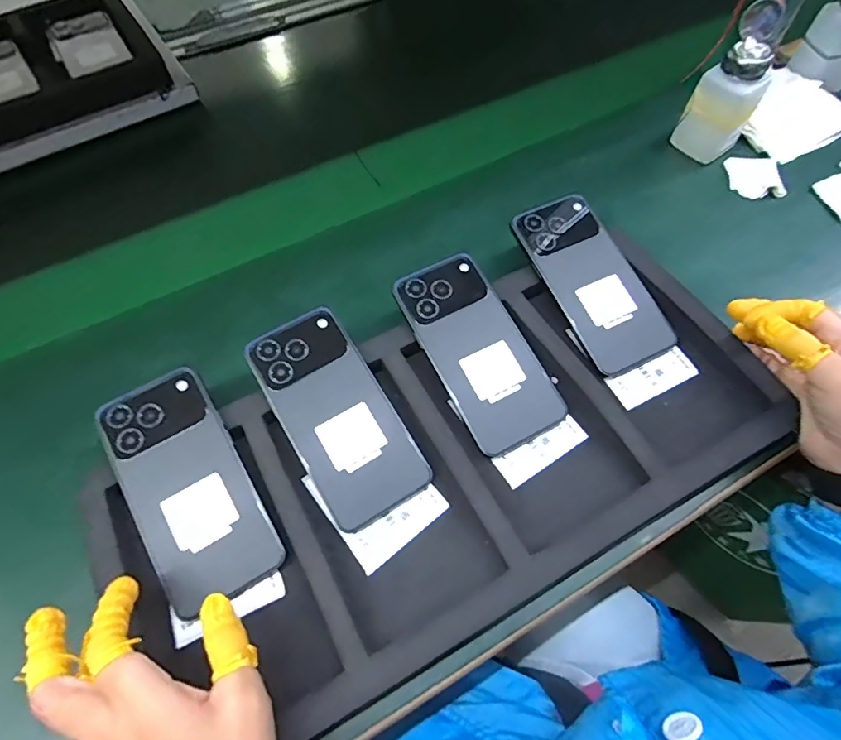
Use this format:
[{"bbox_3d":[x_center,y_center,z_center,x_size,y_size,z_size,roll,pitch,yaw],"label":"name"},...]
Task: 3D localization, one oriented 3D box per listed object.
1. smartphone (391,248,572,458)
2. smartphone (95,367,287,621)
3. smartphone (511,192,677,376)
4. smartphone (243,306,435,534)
[{"bbox_3d":[0.046,-0.018,0.383,0.078,0.006,0.159,-27,76,-13],"label":"smartphone"},{"bbox_3d":[-0.161,0.079,0.335,0.075,0.007,0.160,-29,77,-14],"label":"smartphone"},{"bbox_3d":[0.147,-0.078,0.414,0.075,0.010,0.159,-25,76,-12],"label":"smartphone"},{"bbox_3d":[-0.062,0.032,0.359,0.077,0.007,0.159,-30,79,-15],"label":"smartphone"}]

